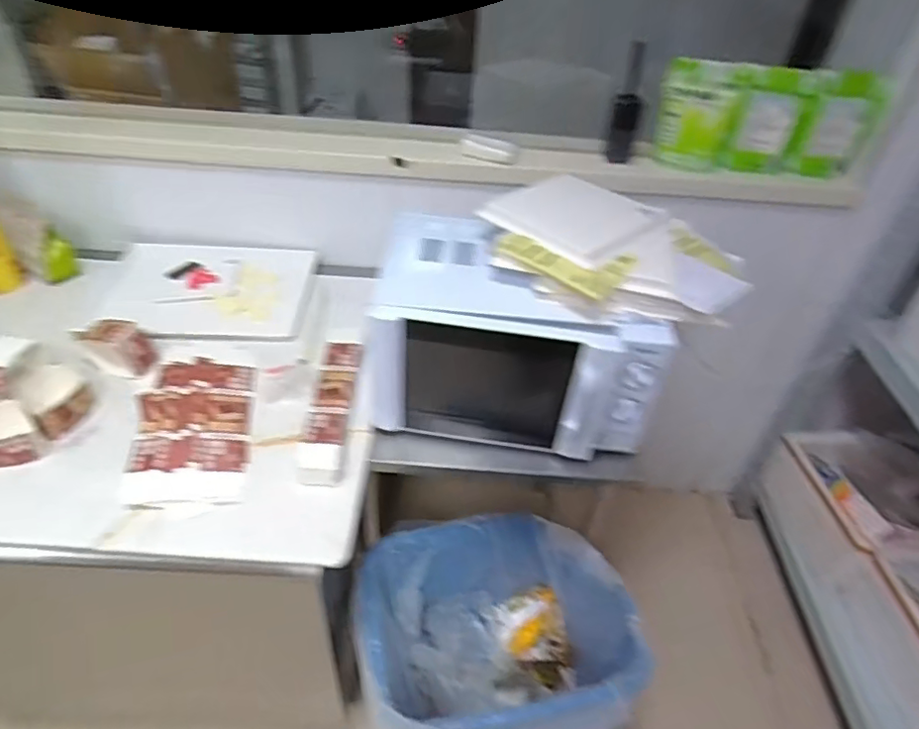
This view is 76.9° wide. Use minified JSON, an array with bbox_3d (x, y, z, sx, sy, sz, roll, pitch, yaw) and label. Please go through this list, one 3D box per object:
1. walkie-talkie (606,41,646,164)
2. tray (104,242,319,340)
[{"bbox_3d":[0.356,-0.553,1.226,0.058,0.236,0.057,7,20,3],"label":"walkie-talkie"},{"bbox_3d":[-0.542,-0.163,1.254,0.421,0.025,0.330,2,41,-4],"label":"tray"}]

